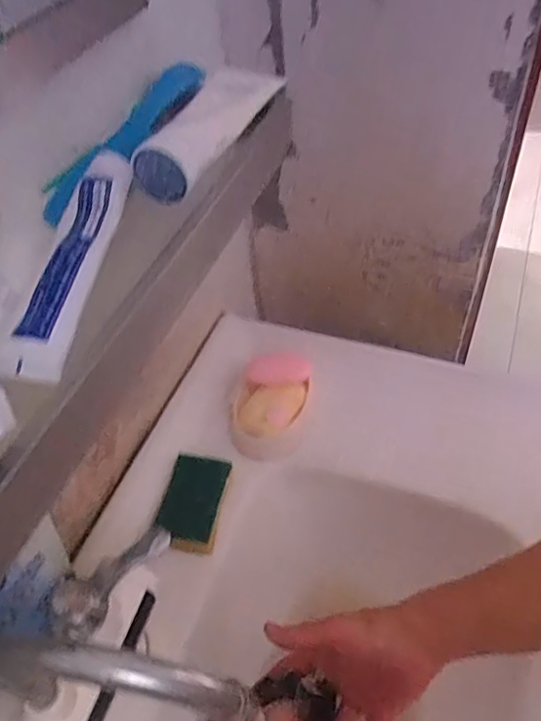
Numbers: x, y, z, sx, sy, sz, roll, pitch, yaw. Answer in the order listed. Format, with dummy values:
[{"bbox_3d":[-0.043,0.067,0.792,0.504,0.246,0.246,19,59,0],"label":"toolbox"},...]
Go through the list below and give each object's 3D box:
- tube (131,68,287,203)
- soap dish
[{"bbox_3d":[-0.043,-0.182,0.418,0.051,0.036,0.172,13,52,17],"label":"tube"},{"bbox_3d":[0.001,0.046,0.659,0.083,0.033,0.126,10,51,14],"label":"soap dish"}]

